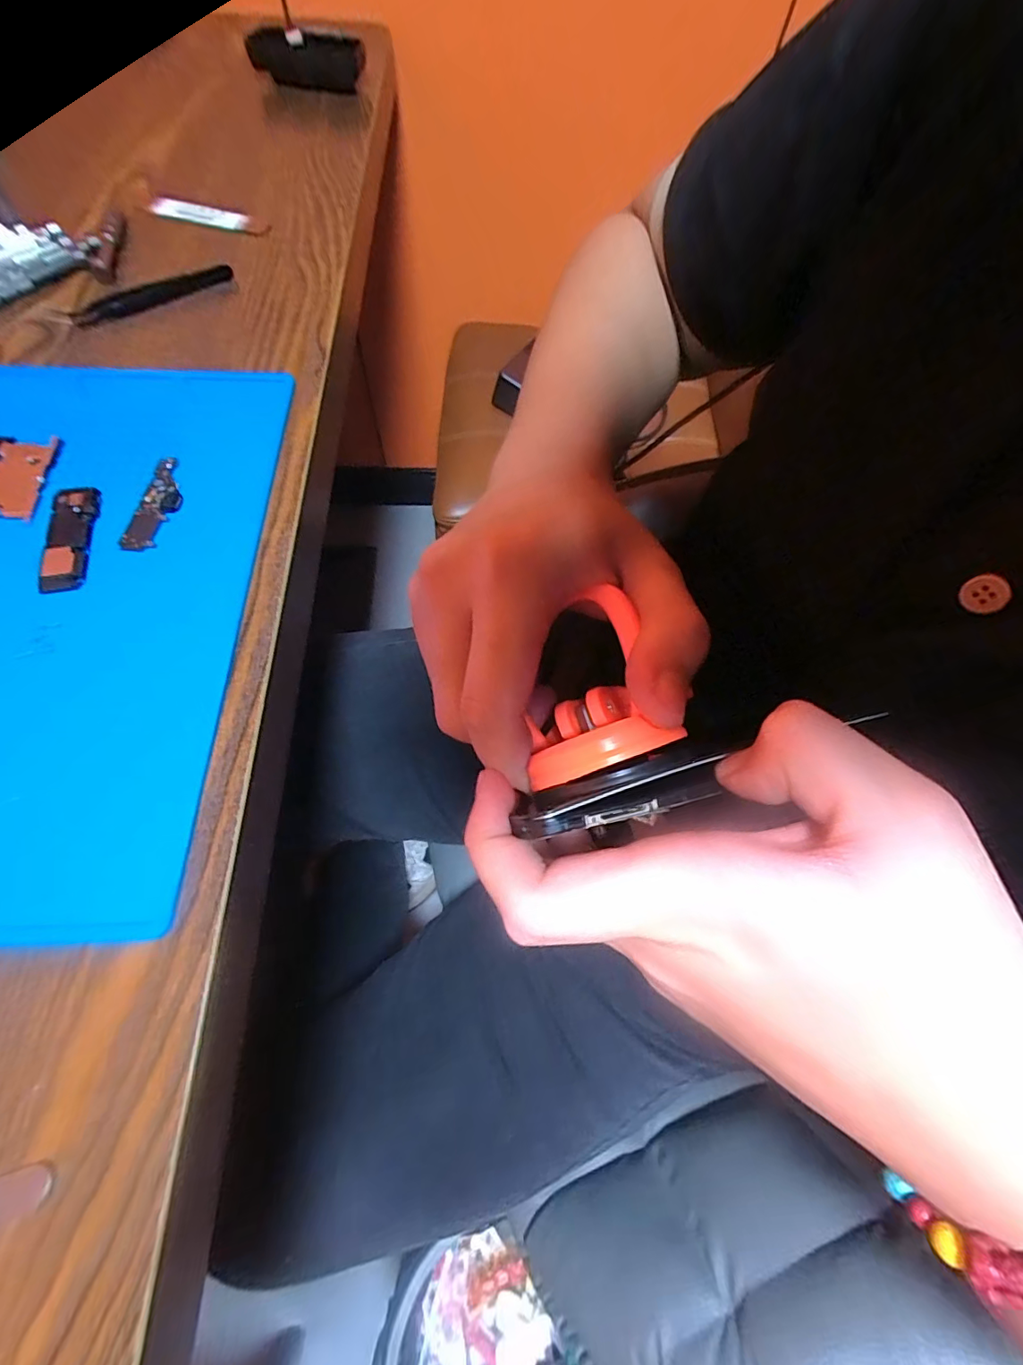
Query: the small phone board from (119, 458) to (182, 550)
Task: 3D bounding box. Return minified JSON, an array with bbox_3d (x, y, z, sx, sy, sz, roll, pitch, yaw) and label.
[{"bbox_3d":[-0.192,-0.099,0.273,0.022,0.004,0.064,7,66,0],"label":"small phone board"}]

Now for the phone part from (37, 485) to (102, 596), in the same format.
[{"bbox_3d":[-0.230,-0.076,0.261,0.022,0.004,0.065,-9,67,-7],"label":"phone part"}]

